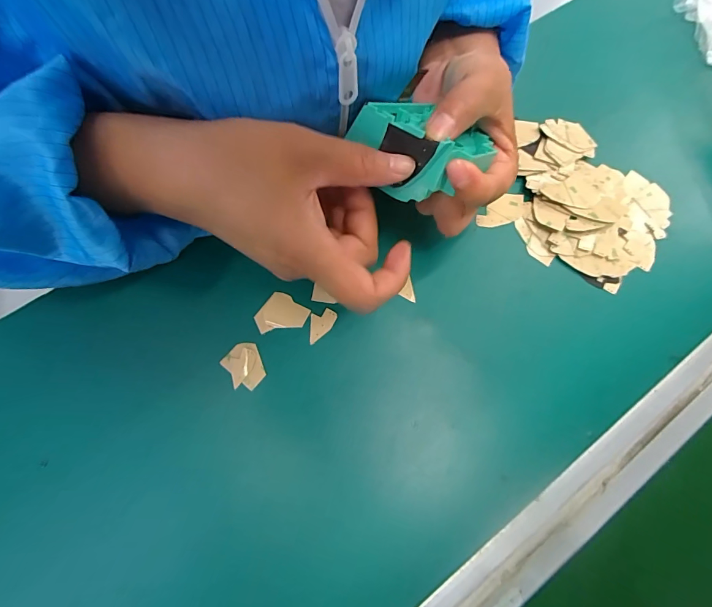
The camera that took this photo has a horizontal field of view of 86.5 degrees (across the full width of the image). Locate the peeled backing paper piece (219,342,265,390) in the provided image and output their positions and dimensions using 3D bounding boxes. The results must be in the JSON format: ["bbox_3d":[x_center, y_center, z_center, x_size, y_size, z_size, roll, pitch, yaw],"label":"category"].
[{"bbox_3d":[-0.076,0.043,0.256,0.024,0.006,0.030,-23,65,-10],"label":"peeled backing paper piece"}]

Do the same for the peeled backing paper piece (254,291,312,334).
[{"bbox_3d":[-0.053,0.009,0.266,0.029,0.006,0.034,32,69,16],"label":"peeled backing paper piece"}]

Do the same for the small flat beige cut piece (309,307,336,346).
[{"bbox_3d":[-0.026,0.014,0.267,0.026,0.004,0.015,-43,80,-10],"label":"small flat beige cut piece"}]

